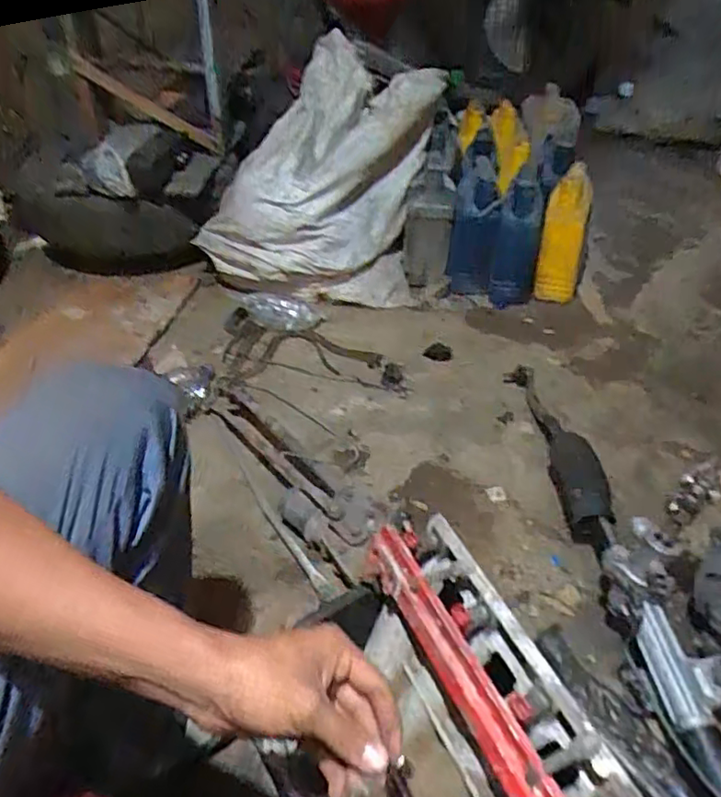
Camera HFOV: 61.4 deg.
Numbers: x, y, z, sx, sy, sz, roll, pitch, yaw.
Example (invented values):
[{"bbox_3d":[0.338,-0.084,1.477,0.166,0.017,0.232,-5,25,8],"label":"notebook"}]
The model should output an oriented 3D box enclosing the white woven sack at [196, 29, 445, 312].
[{"bbox_3d":[-0.092,-0.517,1.487,0.573,0.457,0.422,1,40,1],"label":"white woven sack"}]

